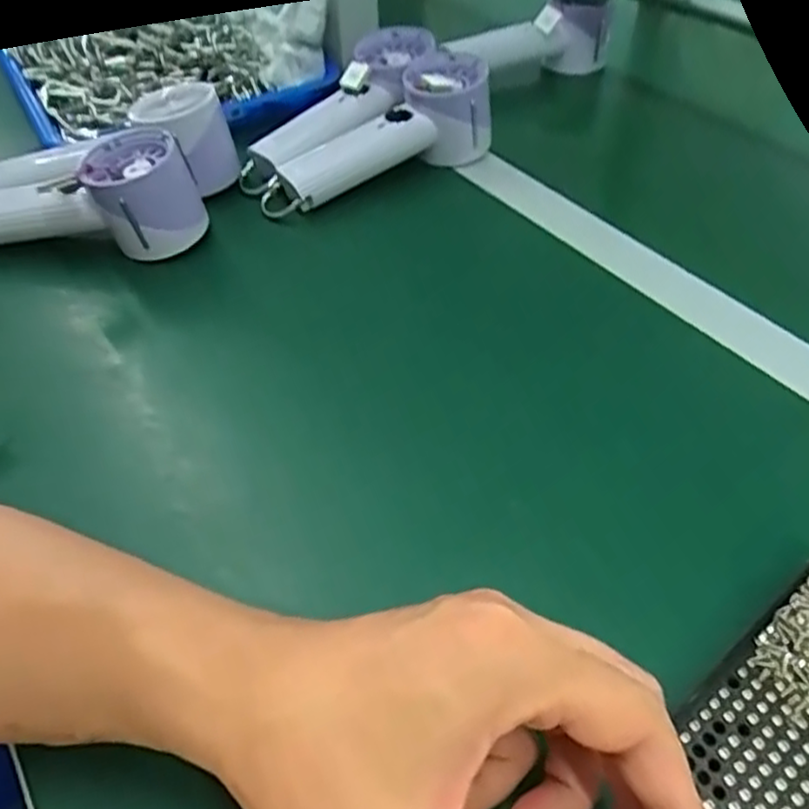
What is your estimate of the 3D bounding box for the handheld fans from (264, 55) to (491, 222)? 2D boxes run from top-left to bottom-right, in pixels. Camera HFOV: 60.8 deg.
[{"bbox_3d":[-0.016,-0.192,0.496,0.181,0.055,0.072,-36,56,-27],"label":"handheld fans"}]

